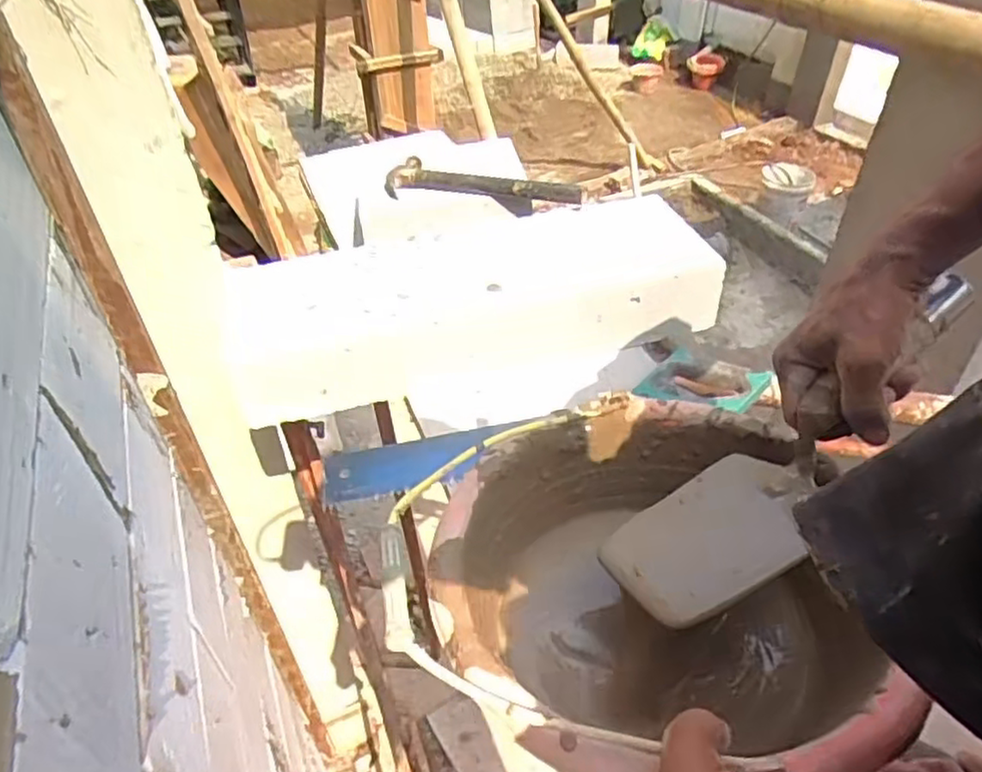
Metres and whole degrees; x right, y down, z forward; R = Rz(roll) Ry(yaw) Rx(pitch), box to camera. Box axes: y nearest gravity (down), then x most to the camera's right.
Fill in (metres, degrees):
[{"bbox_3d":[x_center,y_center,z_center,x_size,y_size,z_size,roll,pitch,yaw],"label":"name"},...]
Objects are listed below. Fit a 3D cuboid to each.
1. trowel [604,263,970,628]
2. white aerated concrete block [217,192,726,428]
[{"bbox_3d":[0.197,0.043,0.438,0.279,0.070,0.083,-39,51,-9],"label":"trowel"},{"bbox_3d":[-0.020,-0.119,0.874,0.588,0.129,0.203,-11,43,-10],"label":"white aerated concrete block"}]

